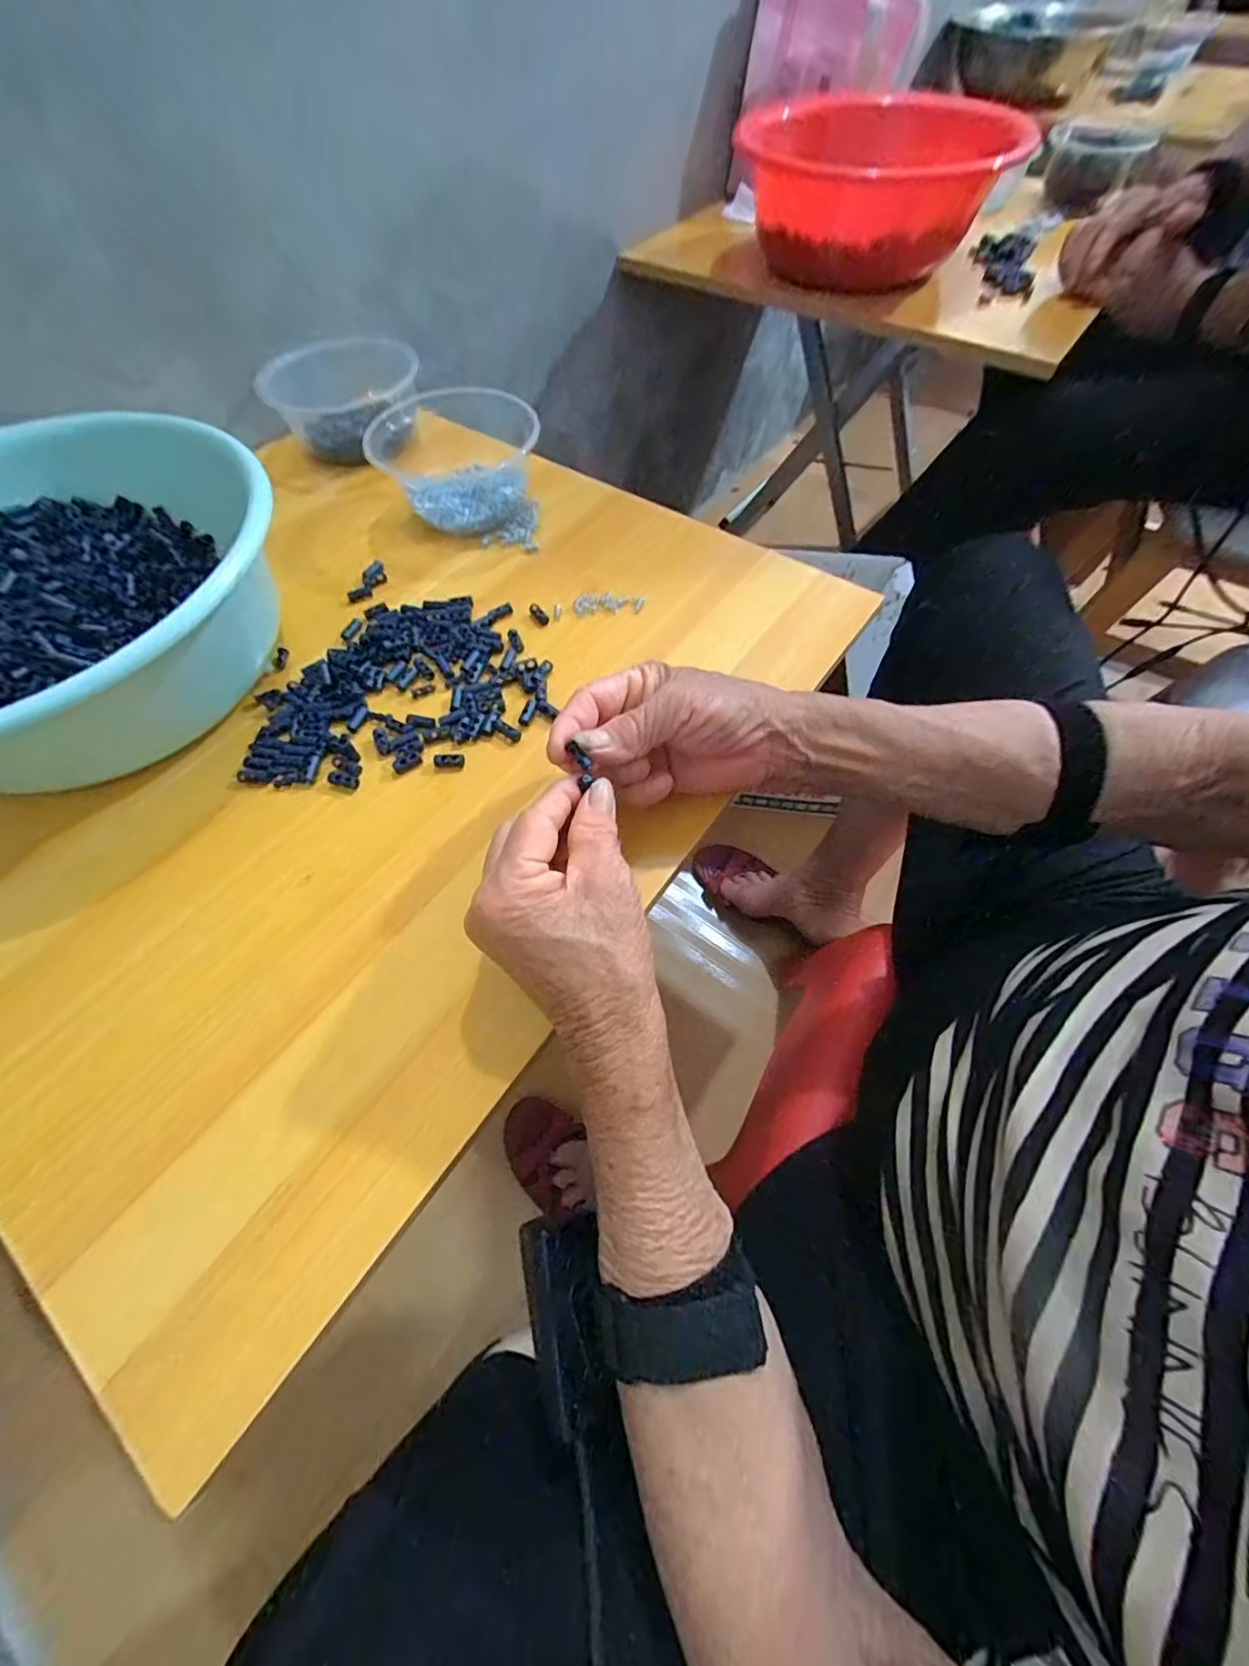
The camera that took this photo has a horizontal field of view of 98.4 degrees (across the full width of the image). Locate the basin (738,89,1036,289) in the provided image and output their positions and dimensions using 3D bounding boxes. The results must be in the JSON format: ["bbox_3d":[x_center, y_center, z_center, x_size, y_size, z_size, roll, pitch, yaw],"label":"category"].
[{"bbox_3d":[0.294,-0.776,0.654,0.301,0.108,0.301,-1,62,1],"label":"basin"}]

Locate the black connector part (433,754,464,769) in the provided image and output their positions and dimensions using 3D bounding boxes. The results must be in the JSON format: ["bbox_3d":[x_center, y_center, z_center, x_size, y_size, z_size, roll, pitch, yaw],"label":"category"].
[{"bbox_3d":[-0.113,-0.046,0.345,0.019,0.004,0.009,-3,62,0],"label":"black connector part"}]

